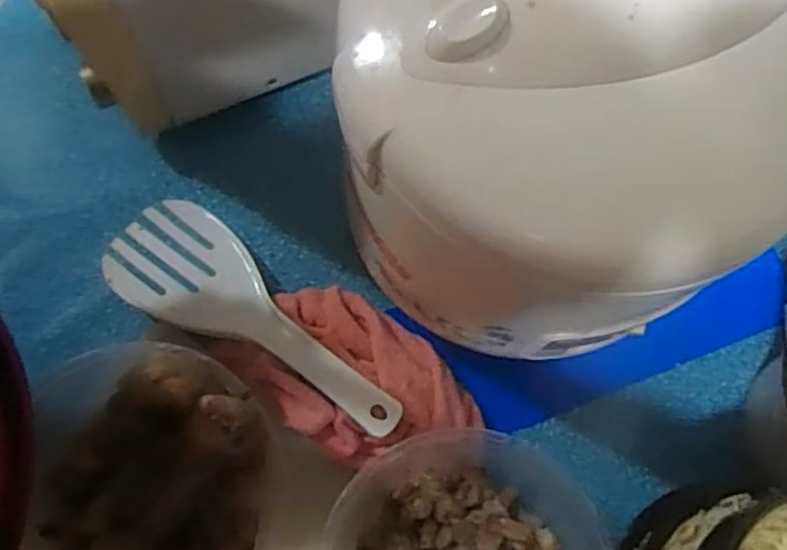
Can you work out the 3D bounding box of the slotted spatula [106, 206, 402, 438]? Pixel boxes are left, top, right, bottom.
[{"bbox_3d":[-0.105,0.035,0.524,0.249,0.039,0.088,40,77,9],"label":"slotted spatula"}]

